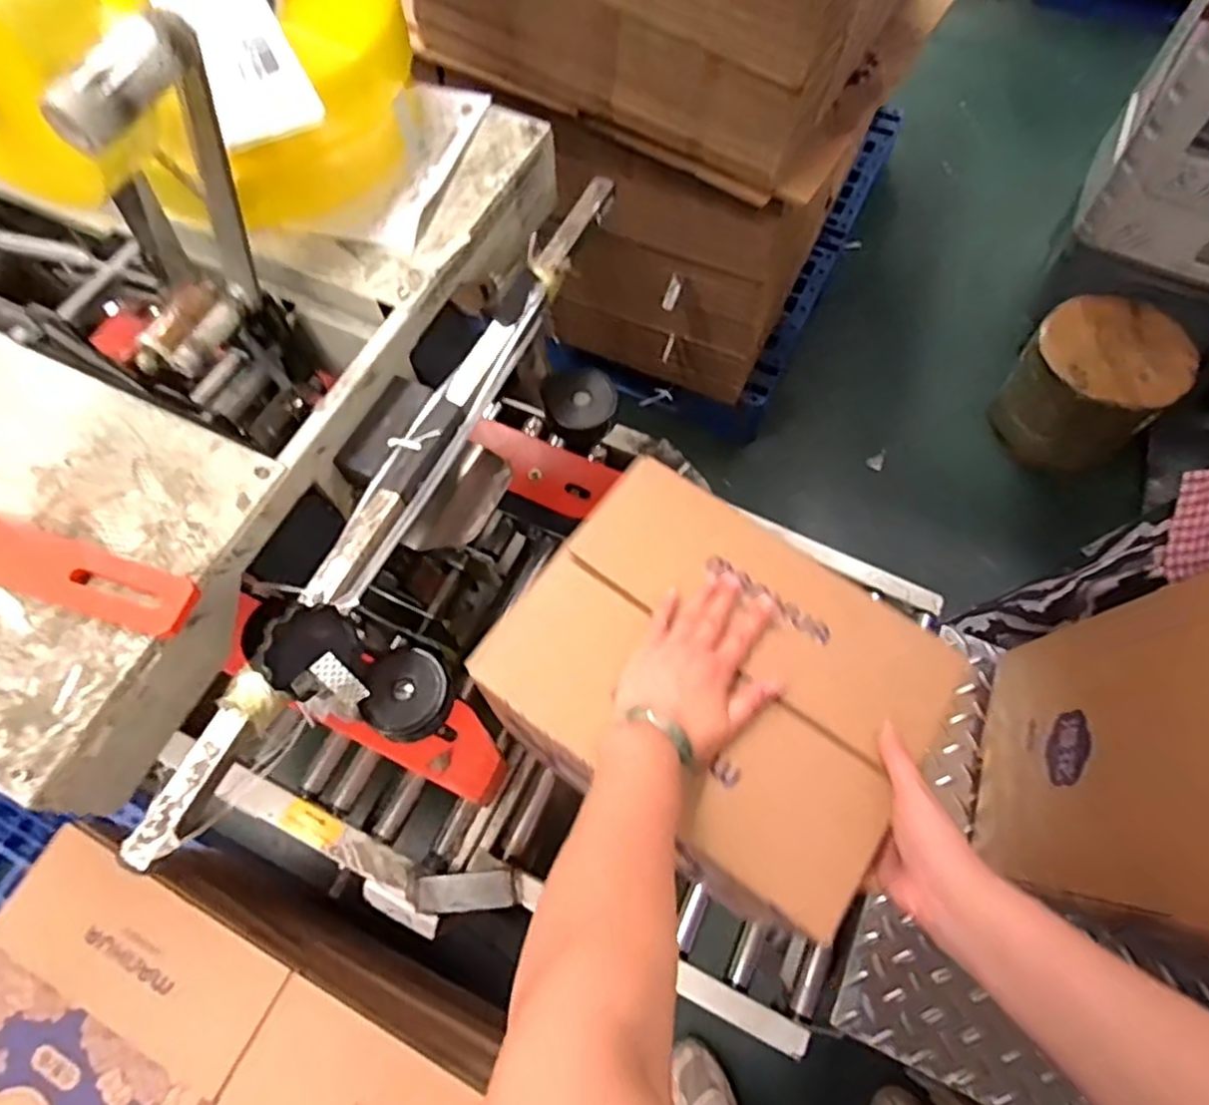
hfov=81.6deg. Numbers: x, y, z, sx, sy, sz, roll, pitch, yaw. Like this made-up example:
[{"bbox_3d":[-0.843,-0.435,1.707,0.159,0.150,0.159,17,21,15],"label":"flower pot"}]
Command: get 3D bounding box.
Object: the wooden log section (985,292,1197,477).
[{"bbox_3d":[1.083,-0.373,1.580,0.283,0.293,0.296,-42,71,-16],"label":"wooden log section"}]

